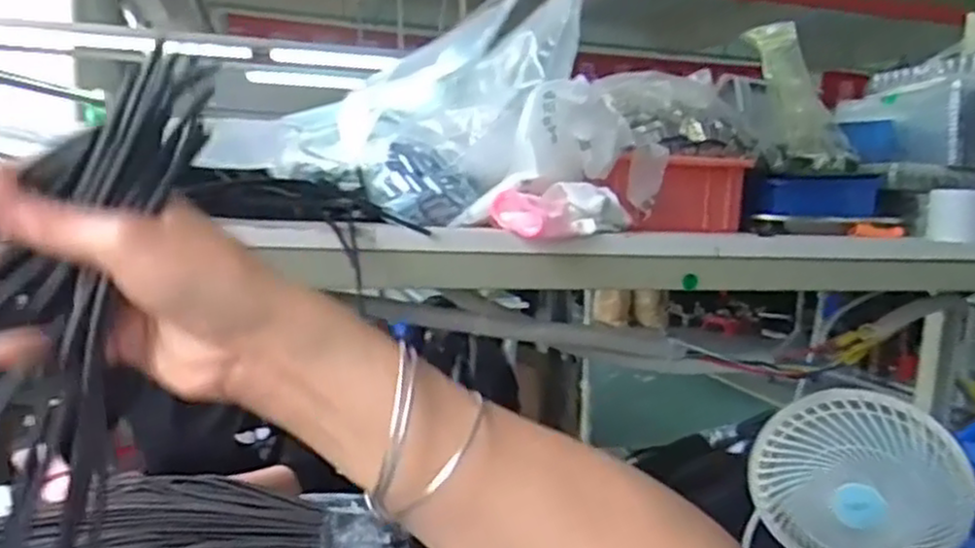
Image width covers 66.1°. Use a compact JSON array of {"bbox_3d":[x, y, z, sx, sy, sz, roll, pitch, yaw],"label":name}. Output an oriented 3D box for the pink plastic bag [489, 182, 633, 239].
[{"bbox_3d":[0.062,-0.056,0.637,0.066,0.042,0.113,9,9,44],"label":"pink plastic bag"}]

